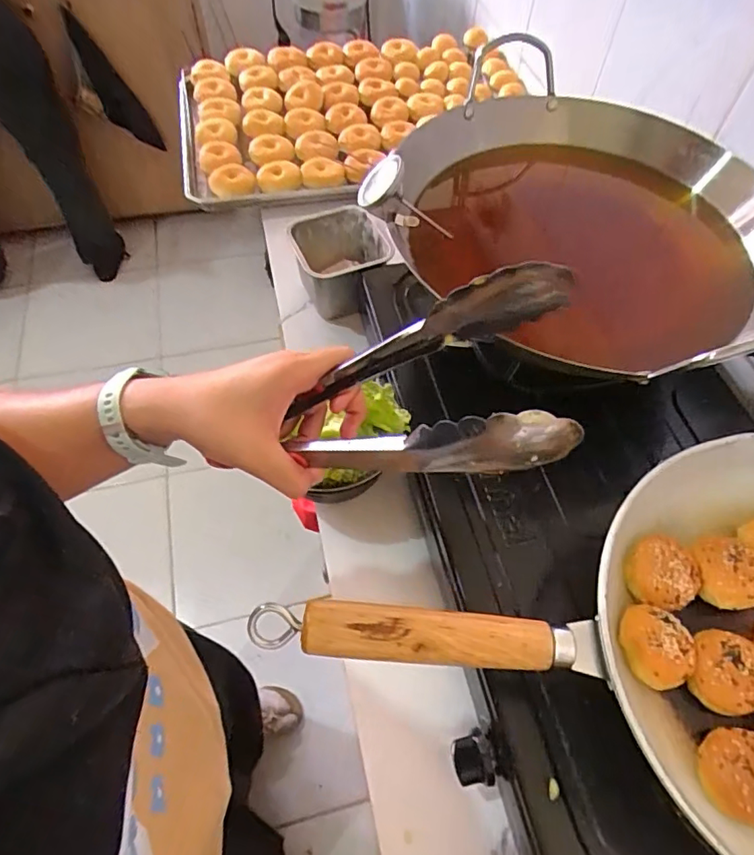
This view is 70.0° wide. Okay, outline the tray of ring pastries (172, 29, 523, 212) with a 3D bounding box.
[{"bbox_3d":[-0.051,-0.589,0.979,0.608,0.078,0.421,-11,59,-9],"label":"tray of ring pastries"}]

